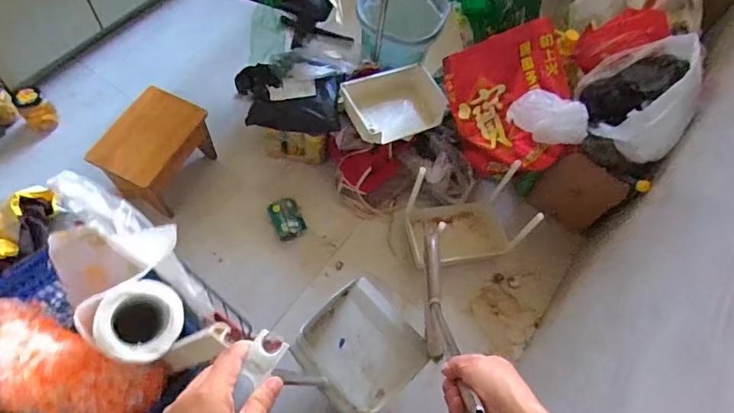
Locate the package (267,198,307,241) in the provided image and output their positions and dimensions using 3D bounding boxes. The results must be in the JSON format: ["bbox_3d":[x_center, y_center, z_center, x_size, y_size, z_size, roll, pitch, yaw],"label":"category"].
[{"bbox_3d":[-0.241,0.035,1.436,0.087,0.022,0.120,-24,68,-11],"label":"package"}]

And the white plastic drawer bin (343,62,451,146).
[{"bbox_3d":[0.088,-0.310,1.423,0.307,0.115,0.222,-16,74,-26],"label":"white plastic drawer bin"}]

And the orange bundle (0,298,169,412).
[{"bbox_3d":[-0.323,0.166,0.493,0.207,0.099,0.087,30,68,-5],"label":"orange bundle"}]

